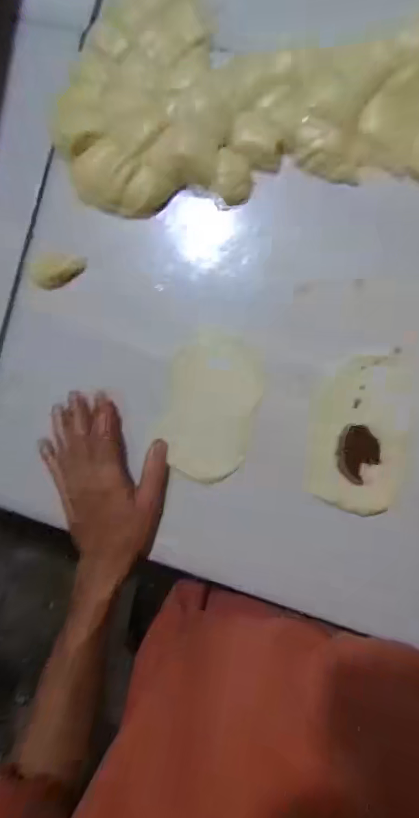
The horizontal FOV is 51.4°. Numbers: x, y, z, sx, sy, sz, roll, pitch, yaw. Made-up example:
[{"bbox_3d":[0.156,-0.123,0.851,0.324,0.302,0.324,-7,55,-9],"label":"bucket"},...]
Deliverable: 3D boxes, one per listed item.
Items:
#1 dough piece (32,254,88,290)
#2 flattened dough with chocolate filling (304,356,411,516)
[{"bbox_3d":[-0.152,-0.142,0.442,0.056,0.013,0.032,-16,90,9],"label":"dough piece"},{"bbox_3d":[0.140,0.022,0.407,0.093,0.009,0.142,6,88,0],"label":"flattened dough with chocolate filling"}]

